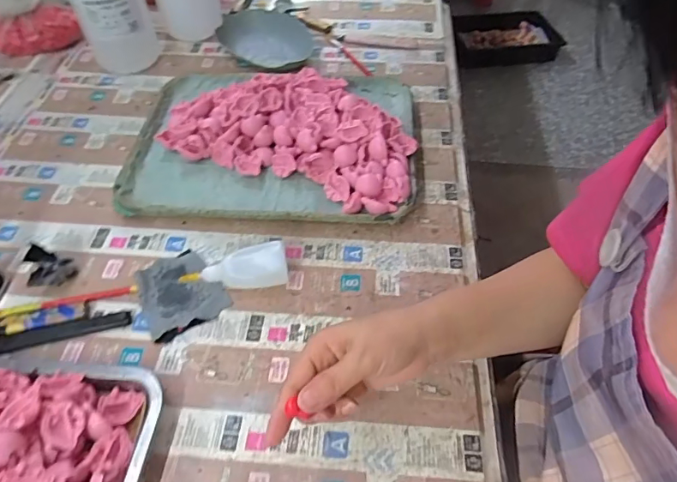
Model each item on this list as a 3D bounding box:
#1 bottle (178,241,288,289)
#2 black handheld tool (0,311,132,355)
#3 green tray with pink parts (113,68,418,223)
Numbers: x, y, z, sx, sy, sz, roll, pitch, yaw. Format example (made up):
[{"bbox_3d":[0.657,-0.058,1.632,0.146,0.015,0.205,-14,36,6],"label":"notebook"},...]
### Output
[{"bbox_3d":[-0.102,0.031,0.476,0.101,0.027,0.042,-11,53,-8],"label":"bottle"},{"bbox_3d":[-0.264,0.086,0.444,0.133,0.008,0.017,-14,53,-11],"label":"black handheld tool"},{"bbox_3d":[-0.080,-0.133,0.586,0.336,0.053,0.251,2,52,2],"label":"green tray with pink parts"}]

